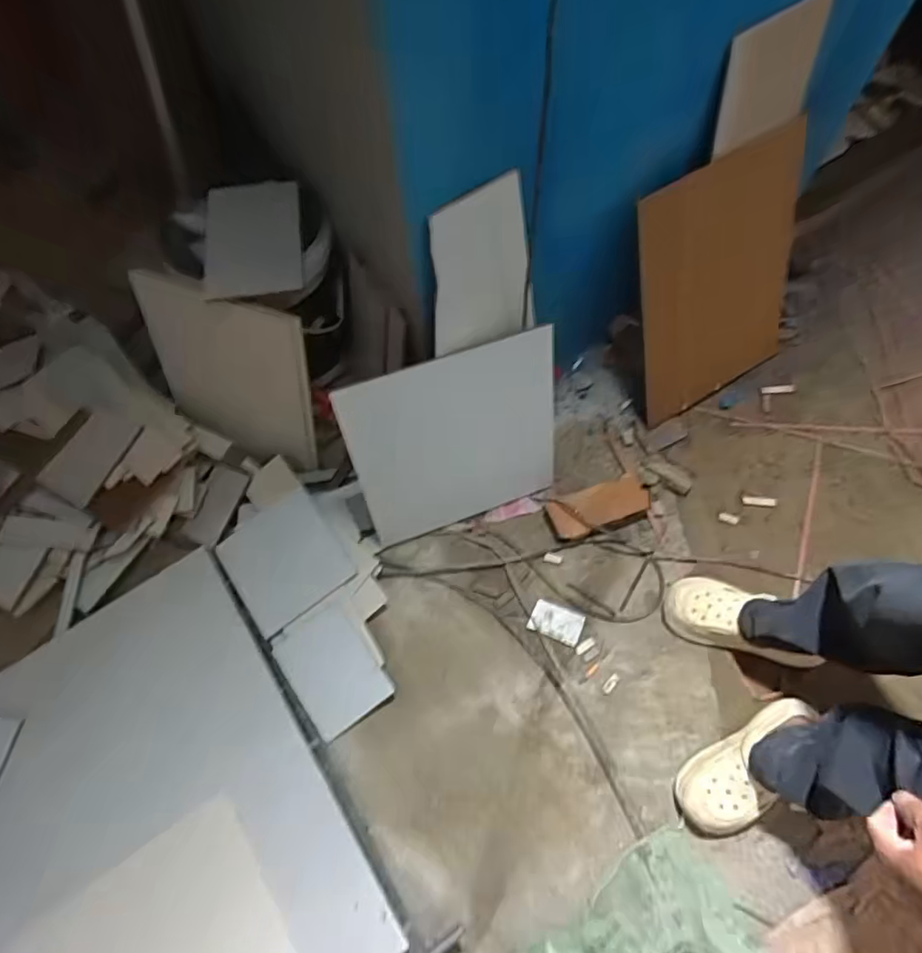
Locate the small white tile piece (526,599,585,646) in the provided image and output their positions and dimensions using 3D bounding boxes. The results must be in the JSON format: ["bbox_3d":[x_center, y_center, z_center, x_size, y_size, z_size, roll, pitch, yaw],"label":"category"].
[{"bbox_3d":[0.187,0.285,1.077,0.098,0.010,0.064,19,69,11],"label":"small white tile piece"}]

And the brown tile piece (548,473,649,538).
[{"bbox_3d":[0.291,0.059,1.145,0.205,0.024,0.090,-19,67,-5],"label":"brown tile piece"}]

